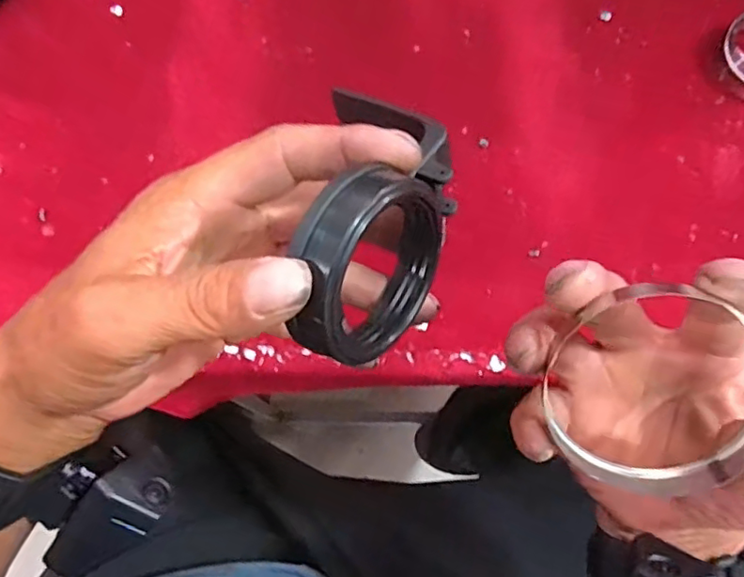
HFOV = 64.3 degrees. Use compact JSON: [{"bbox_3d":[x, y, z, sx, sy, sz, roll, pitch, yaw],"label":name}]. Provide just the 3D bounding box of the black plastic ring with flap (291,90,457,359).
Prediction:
[{"bbox_3d":[-0.004,-0.018,0.226,0.046,0.067,0.092,24,42,27],"label":"black plastic ring with flap"}]

